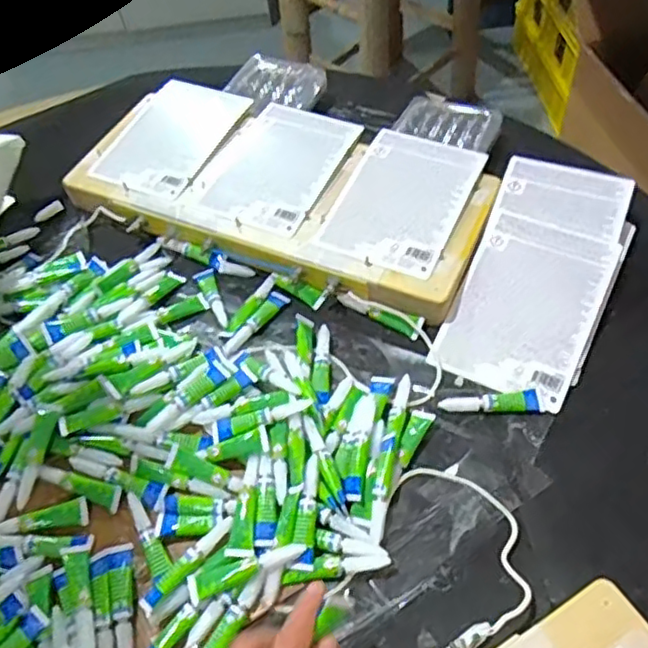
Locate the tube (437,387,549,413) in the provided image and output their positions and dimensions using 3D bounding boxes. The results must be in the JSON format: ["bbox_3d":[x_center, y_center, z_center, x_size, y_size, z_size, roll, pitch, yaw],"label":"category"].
[{"bbox_3d":[0.137,0.063,0.522,0.084,0.008,0.019,-5,54,3],"label":"tube"}]

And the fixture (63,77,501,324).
[{"bbox_3d":[-0.044,-0.150,0.652,0.413,0.034,0.190,19,58,19],"label":"fixture"}]

